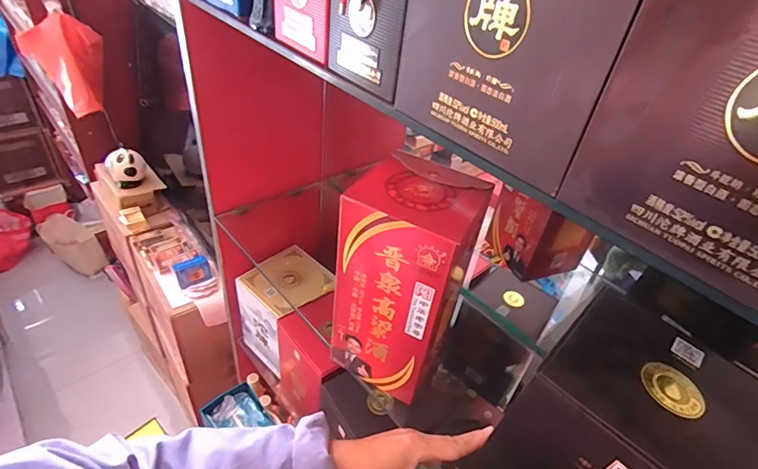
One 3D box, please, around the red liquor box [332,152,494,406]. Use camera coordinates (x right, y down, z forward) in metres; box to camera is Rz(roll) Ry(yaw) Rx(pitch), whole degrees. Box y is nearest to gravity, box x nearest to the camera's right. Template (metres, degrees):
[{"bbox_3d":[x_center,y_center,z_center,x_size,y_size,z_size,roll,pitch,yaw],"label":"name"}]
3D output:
[{"bbox_3d":[0.028,0.056,0.514,0.121,0.261,0.112,25,42,20],"label":"red liquor box"}]

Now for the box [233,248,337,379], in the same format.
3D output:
[{"bbox_3d":[-0.205,0.164,0.967,0.147,0.214,0.164,33,45,28],"label":"box"}]

